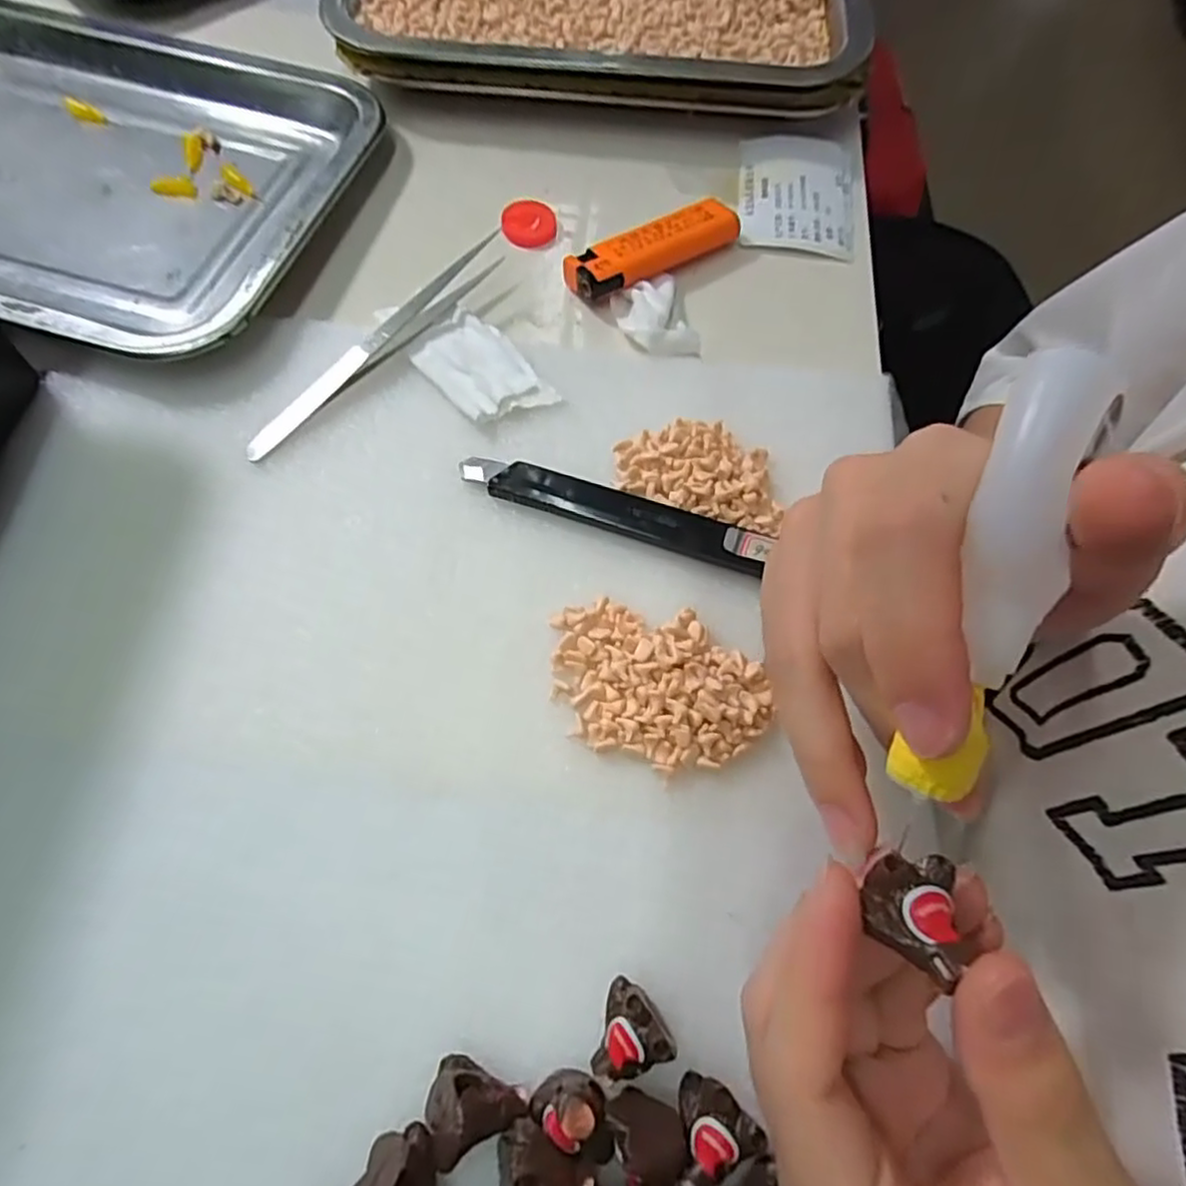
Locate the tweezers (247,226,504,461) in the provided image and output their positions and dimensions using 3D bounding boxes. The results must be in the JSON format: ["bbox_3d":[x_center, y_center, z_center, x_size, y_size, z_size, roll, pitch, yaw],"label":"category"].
[{"bbox_3d":[-0.083,-0.102,0.277,0.014,0.006,0.139,35,70,11],"label":"tweezers"}]

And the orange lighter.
[{"bbox_3d":[0.027,-0.151,0.303,0.080,0.015,0.021,-28,71,-14],"label":"orange lighter"}]

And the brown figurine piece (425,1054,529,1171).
[{"bbox_3d":[-0.032,0.128,0.173,0.021,0.017,0.019,-27,71,-13],"label":"brown figurine piece"}]

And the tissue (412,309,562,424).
[{"bbox_3d":[-0.046,-0.089,0.274,0.034,0.005,0.055,-37,74,-16],"label":"tissue"}]

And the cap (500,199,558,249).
[{"bbox_3d":[-0.029,-0.169,0.312,0.025,0.006,0.024,1,67,-2],"label":"cap"}]

